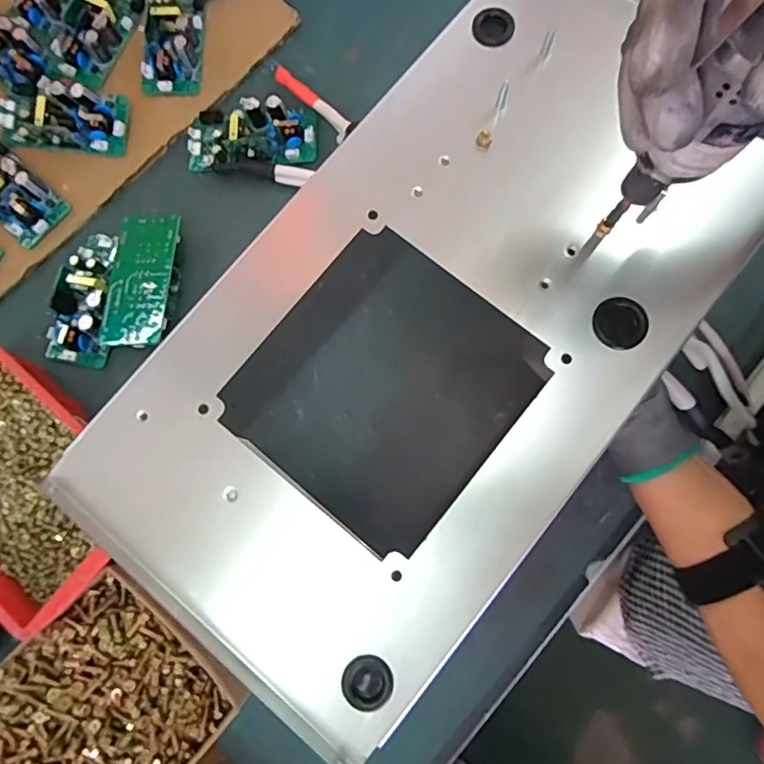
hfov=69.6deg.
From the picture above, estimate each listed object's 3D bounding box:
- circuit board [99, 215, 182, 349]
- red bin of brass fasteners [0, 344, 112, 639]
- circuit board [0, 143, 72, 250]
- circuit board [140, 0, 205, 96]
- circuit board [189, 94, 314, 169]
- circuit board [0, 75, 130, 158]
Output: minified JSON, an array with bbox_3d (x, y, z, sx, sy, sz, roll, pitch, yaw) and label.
[{"bbox_3d":[-0.202,-0.085,0.471,0.054,0.029,0.114,5,80,2],"label":"circuit board"},{"bbox_3d":[-0.281,0.070,0.429,0.205,0.060,0.132,38,83,7],"label":"red bin of brass fasteners"},{"bbox_3d":[-0.345,-0.180,0.491,0.117,0.031,0.052,41,83,8],"label":"circuit board"},{"bbox_3d":[-0.197,-0.329,0.515,0.050,0.026,0.116,3,80,2],"label":"circuit board"},{"bbox_3d":[-0.119,-0.222,0.494,0.116,0.028,0.056,3,80,2],"label":"circuit board"},{"bbox_3d":[-0.295,-0.247,0.499,0.119,0.033,0.061,6,80,2],"label":"circuit board"}]

